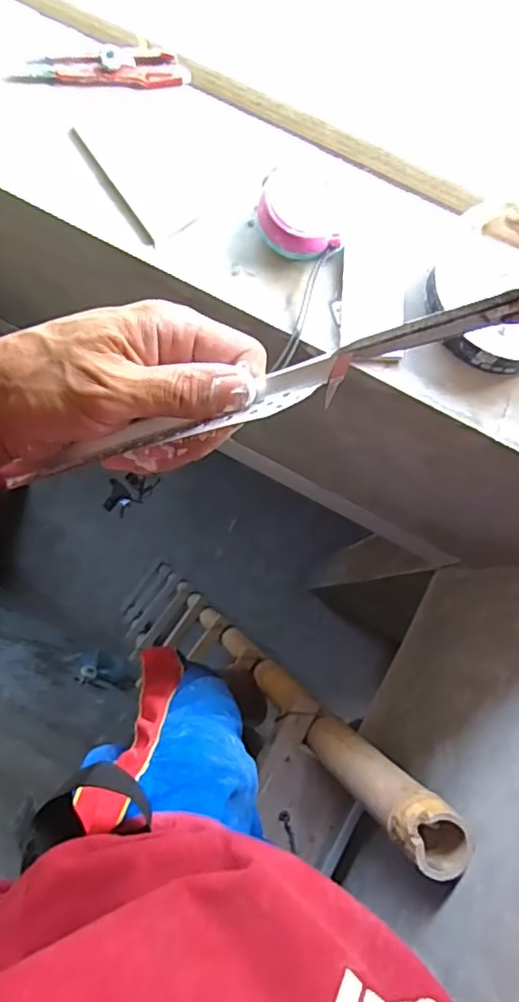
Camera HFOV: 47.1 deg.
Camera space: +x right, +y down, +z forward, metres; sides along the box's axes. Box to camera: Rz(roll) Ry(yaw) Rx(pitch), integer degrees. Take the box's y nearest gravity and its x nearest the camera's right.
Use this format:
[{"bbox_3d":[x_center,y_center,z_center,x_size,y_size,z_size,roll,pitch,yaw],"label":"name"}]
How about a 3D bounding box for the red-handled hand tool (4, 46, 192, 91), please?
[{"bbox_3d":[-0.154,-0.417,0.573,0.167,0.015,0.035,-2,79,-2],"label":"red-handled hand tool"}]

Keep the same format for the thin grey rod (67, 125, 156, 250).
[{"bbox_3d":[-0.141,-0.295,0.562,0.009,0.006,0.143,-33,81,-8],"label":"thin grey rod"}]

